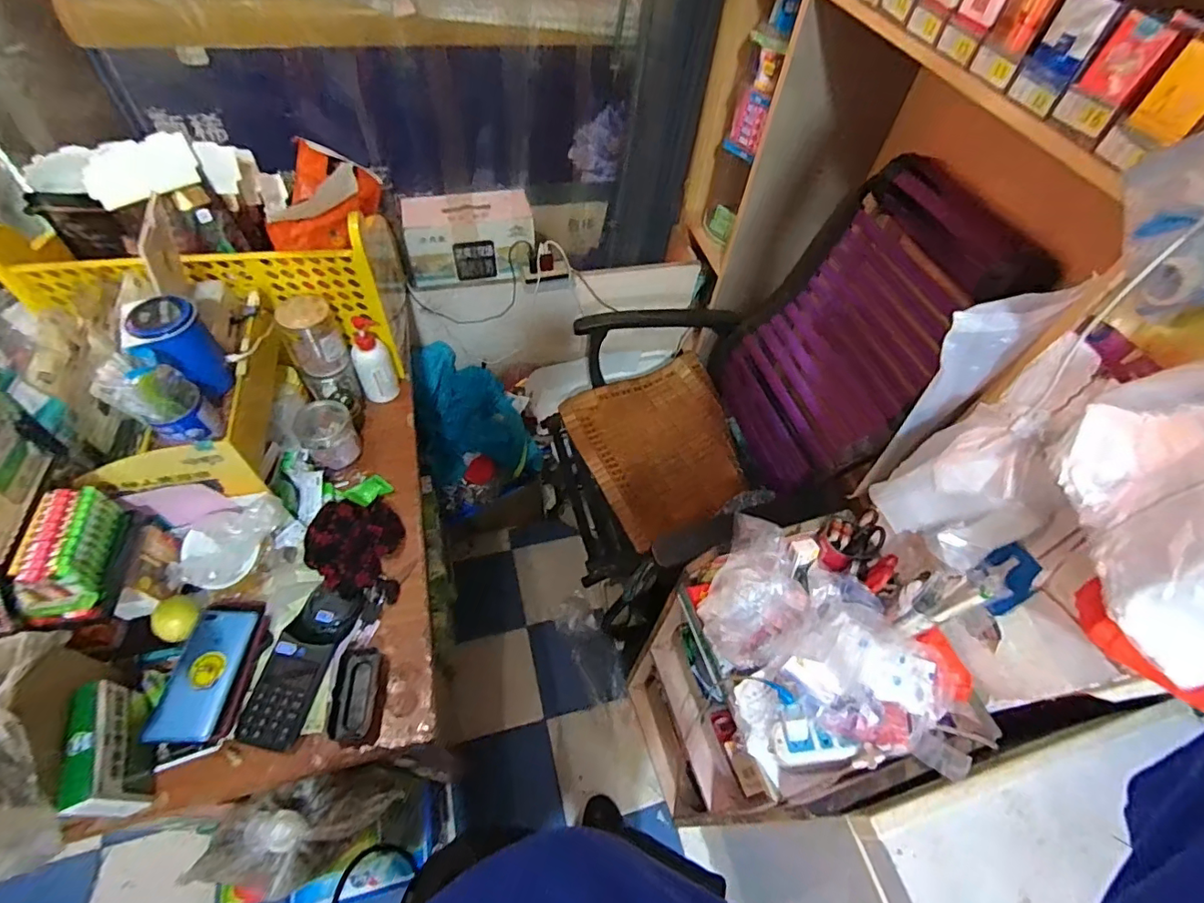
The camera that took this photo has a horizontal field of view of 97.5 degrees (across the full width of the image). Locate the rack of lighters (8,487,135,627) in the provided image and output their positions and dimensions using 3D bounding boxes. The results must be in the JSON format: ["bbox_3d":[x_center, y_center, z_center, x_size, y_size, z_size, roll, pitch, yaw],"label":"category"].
[{"bbox_3d":[-0.609,0.120,0.601,0.052,0.093,0.143,-9,57,-11],"label":"rack of lighters"}]

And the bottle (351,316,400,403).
[{"bbox_3d":[-0.407,-0.159,0.939,0.062,0.148,0.058,-19,59,-17],"label":"bottle"}]

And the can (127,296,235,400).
[{"bbox_3d":[-0.525,-0.124,0.661,0.074,0.112,0.075,3,55,-4],"label":"can"}]

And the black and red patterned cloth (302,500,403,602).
[{"bbox_3d":[-0.371,0.139,0.782,0.131,0.061,0.154,-4,56,-8],"label":"black and red patterned cloth"}]

